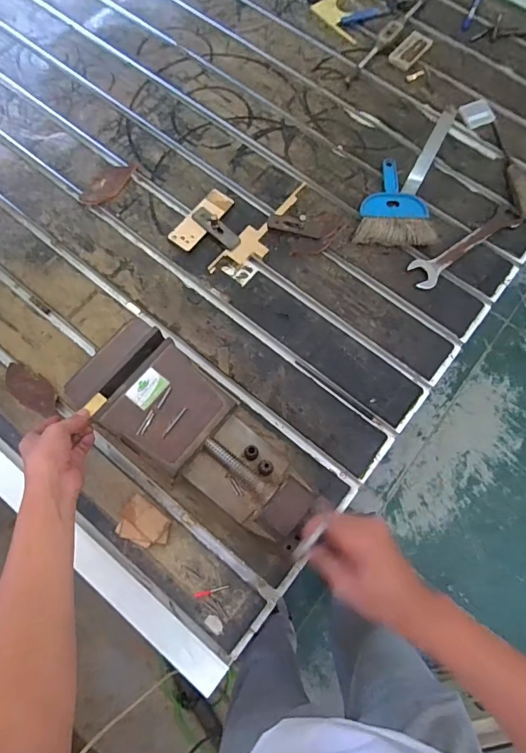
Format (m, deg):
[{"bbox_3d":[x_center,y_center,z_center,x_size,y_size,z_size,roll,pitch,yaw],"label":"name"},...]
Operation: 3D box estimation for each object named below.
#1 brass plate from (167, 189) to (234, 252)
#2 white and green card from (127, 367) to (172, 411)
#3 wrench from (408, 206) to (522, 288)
[{"bbox_3d":[-0.111,-0.283,0.769,0.051,0.007,0.131,38,78,9],"label":"brass plate"},{"bbox_3d":[-0.154,0.017,0.577,0.039,0.004,0.050,38,76,10],"label":"white and green card"},{"bbox_3d":[0.367,-0.236,0.769,0.242,0.014,0.053,-33,76,-10],"label":"wrench"}]

